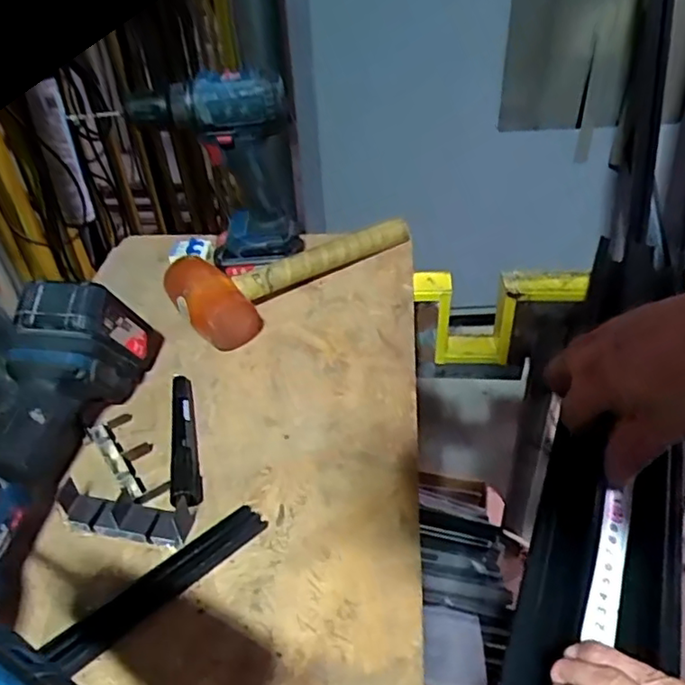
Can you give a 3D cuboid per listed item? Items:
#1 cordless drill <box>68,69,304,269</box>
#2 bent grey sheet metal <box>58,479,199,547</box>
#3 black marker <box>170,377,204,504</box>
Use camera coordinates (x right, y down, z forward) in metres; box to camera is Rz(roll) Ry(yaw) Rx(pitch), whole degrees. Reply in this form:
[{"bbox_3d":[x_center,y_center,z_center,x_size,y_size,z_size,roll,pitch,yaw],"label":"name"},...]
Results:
[{"bbox_3d":[-0.144,-0.170,0.674,0.188,0.215,0.074,-11,40,-8],"label":"cordless drill"},{"bbox_3d":[-0.164,0.127,0.468,0.100,0.020,0.033,5,40,10],"label":"bent grey sheet metal"},{"bbox_3d":[-0.135,0.076,0.529,0.022,0.020,0.148,-11,40,-8],"label":"black marker"}]

